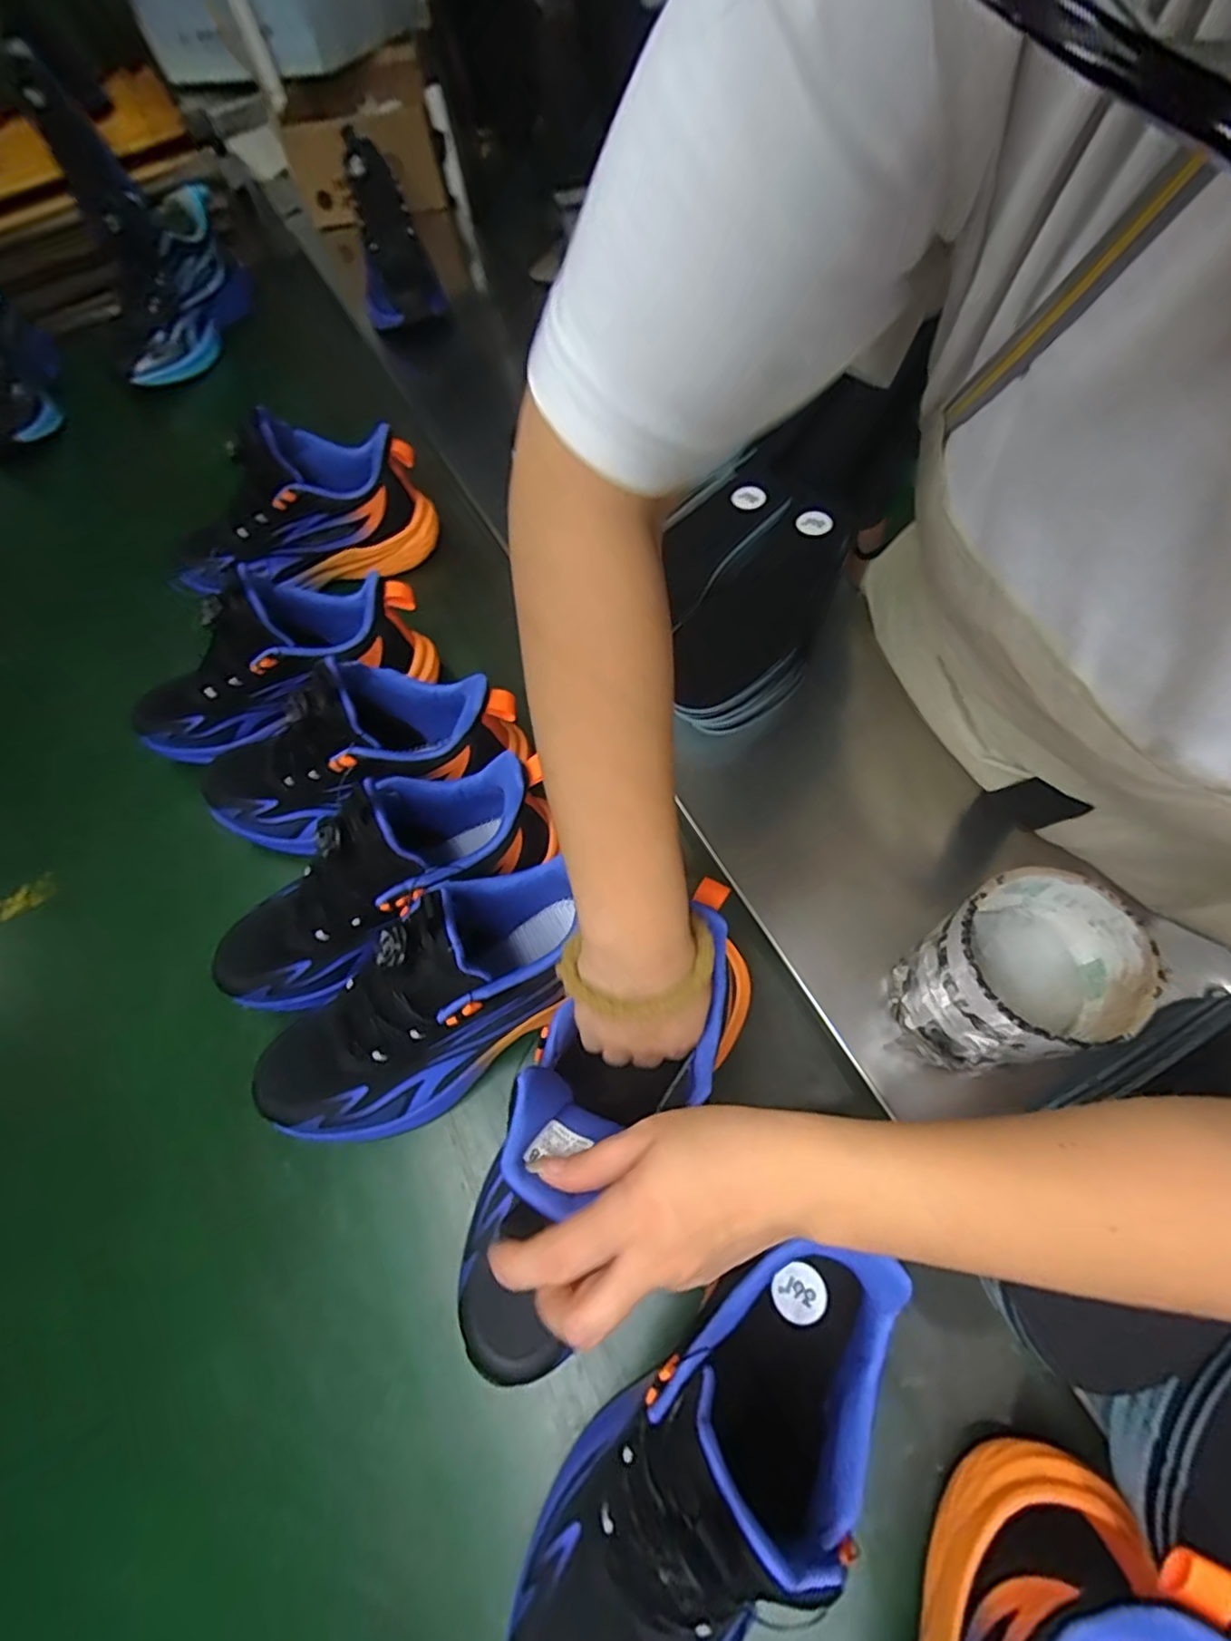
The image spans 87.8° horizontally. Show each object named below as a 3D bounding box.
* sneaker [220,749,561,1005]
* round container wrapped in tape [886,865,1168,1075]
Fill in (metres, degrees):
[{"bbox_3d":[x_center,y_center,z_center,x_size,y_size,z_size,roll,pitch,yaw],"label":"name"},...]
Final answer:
[{"bbox_3d":[-0.157,0.037,0.422,0.265,0.132,0.089,-34,63,4],"label":"sneaker"},{"bbox_3d":[0.206,0.088,0.339,0.080,0.118,0.074,-1,60,3],"label":"round container wrapped in tape"}]

